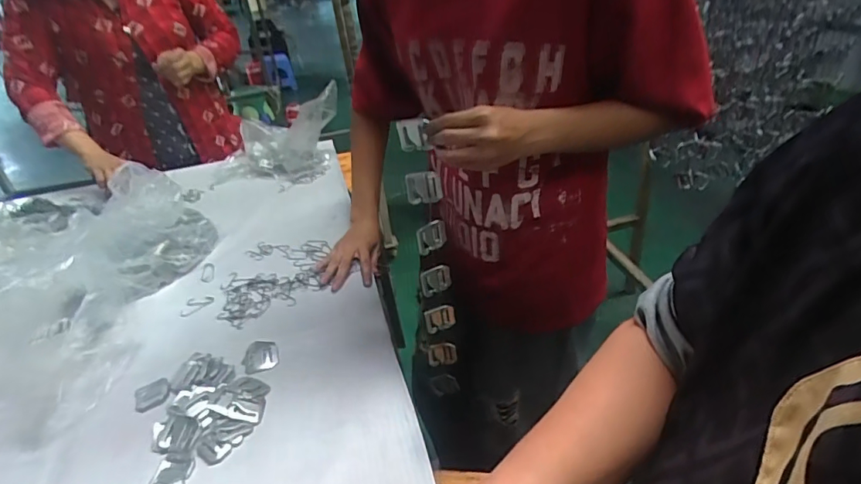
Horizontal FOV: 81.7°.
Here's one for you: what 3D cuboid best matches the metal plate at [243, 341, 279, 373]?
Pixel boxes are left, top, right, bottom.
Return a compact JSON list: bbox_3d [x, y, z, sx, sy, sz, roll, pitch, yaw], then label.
[{"bbox_3d":[-0.216,0.145,0.634,0.042,0.005,0.050,-14,34,-10],"label":"metal plate"}]

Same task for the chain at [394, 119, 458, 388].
[{"bbox_3d":[0.004,0.042,0.626,0.039,0.388,0.028,-3,34,7],"label":"chain"}]

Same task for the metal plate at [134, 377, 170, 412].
[{"bbox_3d":[-0.336,0.182,0.600,0.039,0.004,0.043,-20,35,-19],"label":"metal plate"}]

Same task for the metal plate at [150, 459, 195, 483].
[{"bbox_3d":[-0.266,0.241,0.510,0.037,0.005,0.035,-1,34,9],"label":"metal plate"}]

